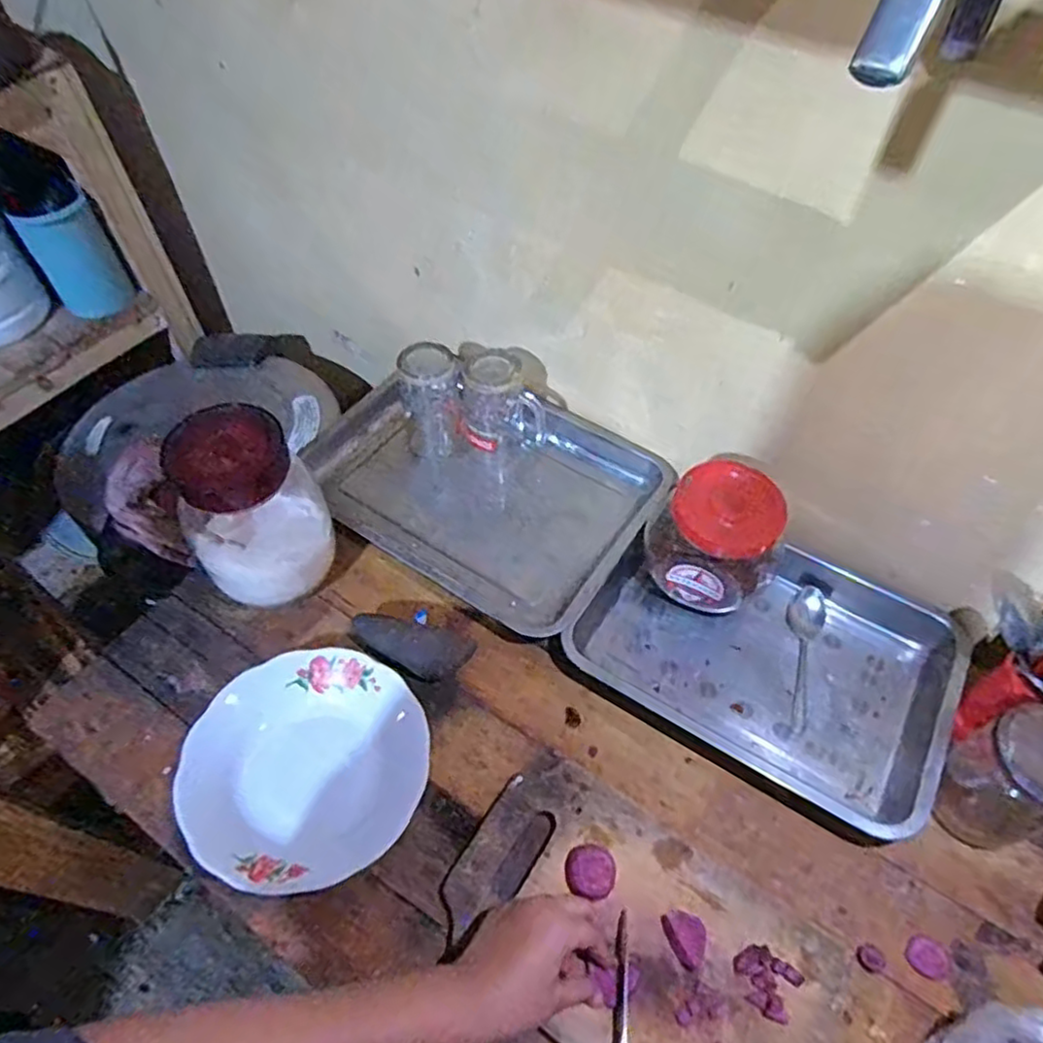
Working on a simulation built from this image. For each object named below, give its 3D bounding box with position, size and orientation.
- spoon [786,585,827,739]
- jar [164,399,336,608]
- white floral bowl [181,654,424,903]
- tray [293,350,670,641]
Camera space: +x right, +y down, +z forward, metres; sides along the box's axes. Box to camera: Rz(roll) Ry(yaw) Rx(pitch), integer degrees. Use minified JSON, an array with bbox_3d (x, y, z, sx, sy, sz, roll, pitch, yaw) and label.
[{"bbox_3d":[0.284,0.135,0.678,0.037,0.030,0.143,14,55,8],"label":"spoon"},{"bbox_3d":[-0.260,-0.014,0.665,0.120,0.175,0.109,-24,58,-18],"label":"jar"},{"bbox_3d":[-0.189,0.213,0.603,0.204,0.031,0.200,1,54,-1],"label":"white floral bowl"},{"bbox_3d":[-0.050,-0.068,0.776,0.376,0.137,0.295,29,58,17],"label":"tray"}]

